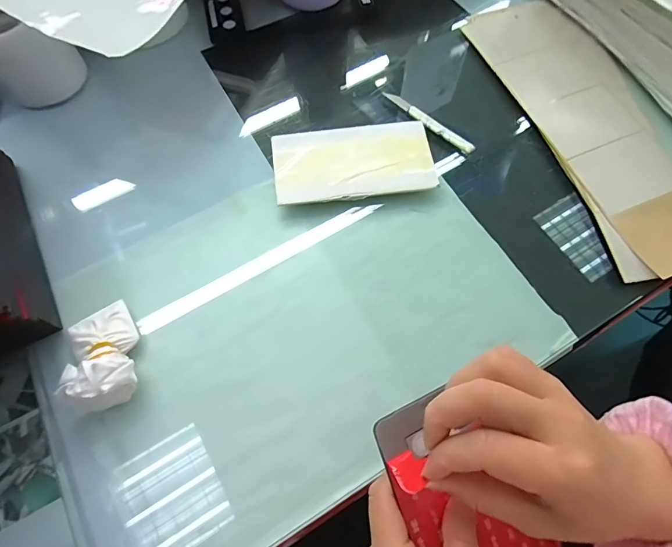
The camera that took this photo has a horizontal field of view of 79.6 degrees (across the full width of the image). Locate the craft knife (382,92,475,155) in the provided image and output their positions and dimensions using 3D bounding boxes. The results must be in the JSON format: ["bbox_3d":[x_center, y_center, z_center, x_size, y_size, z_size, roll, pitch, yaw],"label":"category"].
[{"bbox_3d":[0.093,-0.153,0.404,0.010,0.006,0.109,-42,74,-15],"label":"craft knife"}]

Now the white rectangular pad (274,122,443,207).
[{"bbox_3d":[0.016,-0.106,0.388,0.148,0.018,0.082,-5,66,-1],"label":"white rectangular pad"}]

